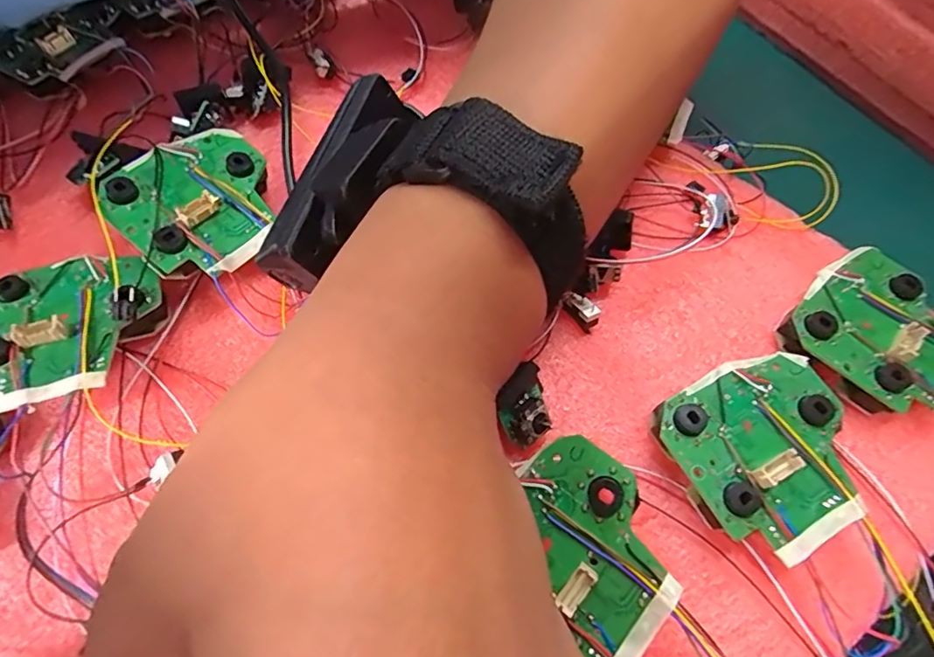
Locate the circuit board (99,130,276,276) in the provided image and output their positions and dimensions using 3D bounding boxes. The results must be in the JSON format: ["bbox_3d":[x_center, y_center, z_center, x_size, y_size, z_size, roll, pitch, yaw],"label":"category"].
[{"bbox_3d":[-0.091,-0.044,0.182,0.052,0.005,0.052,43,63,8],"label":"circuit board"}]

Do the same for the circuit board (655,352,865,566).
[{"bbox_3d":[0.089,0.036,0.159,0.053,0.018,0.052,-27,66,-11],"label":"circuit board"}]

